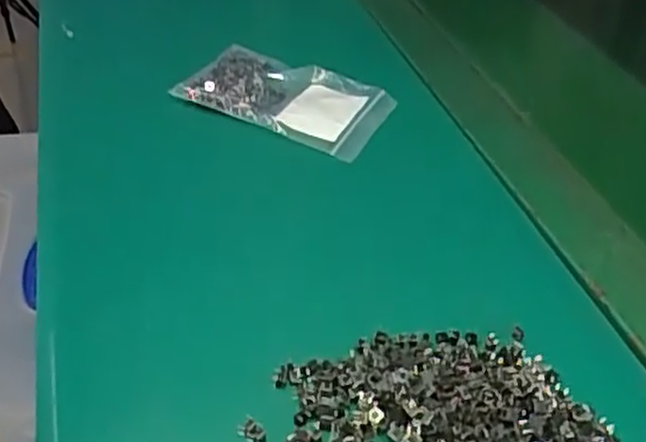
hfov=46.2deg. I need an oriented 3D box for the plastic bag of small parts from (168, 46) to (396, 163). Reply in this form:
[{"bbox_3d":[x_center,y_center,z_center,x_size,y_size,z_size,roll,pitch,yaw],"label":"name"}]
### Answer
[{"bbox_3d":[-0.029,-0.098,0.589,0.150,0.024,0.092,19,40,19],"label":"plastic bag of small parts"}]

